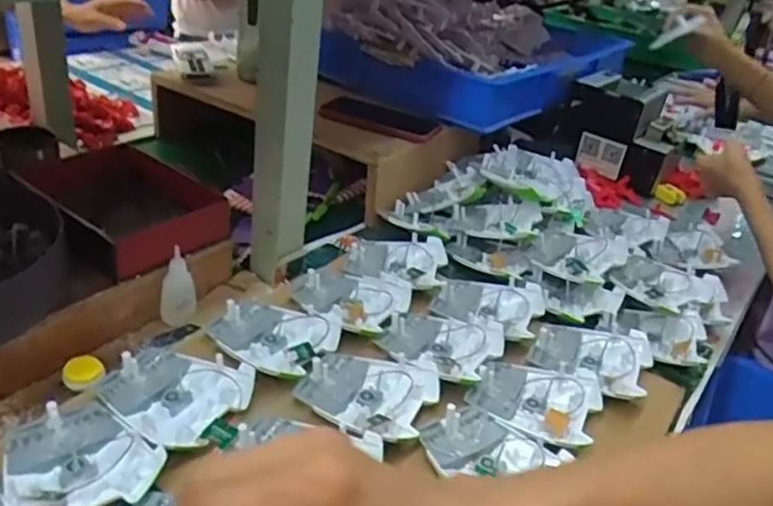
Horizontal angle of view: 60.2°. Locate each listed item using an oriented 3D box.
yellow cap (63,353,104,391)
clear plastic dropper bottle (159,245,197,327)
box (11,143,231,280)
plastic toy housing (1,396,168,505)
[{"bbox_3d":[-0.254,0.099,0.559,0.030,0.015,0.029,8,31,-5],"label":"yellow cap"},{"bbox_3d":[-0.198,0.030,0.632,0.022,0.065,0.031,29,35,28],"label":"clear plastic dropper bottle"},{"bbox_3d":[-0.260,-0.053,0.666,0.187,0.042,0.134,31,37,32],"label":"box"},{"bbox_3d":[-0.227,0.146,0.472,0.114,0.020,0.097,29,36,29],"label":"plastic toy housing"}]

